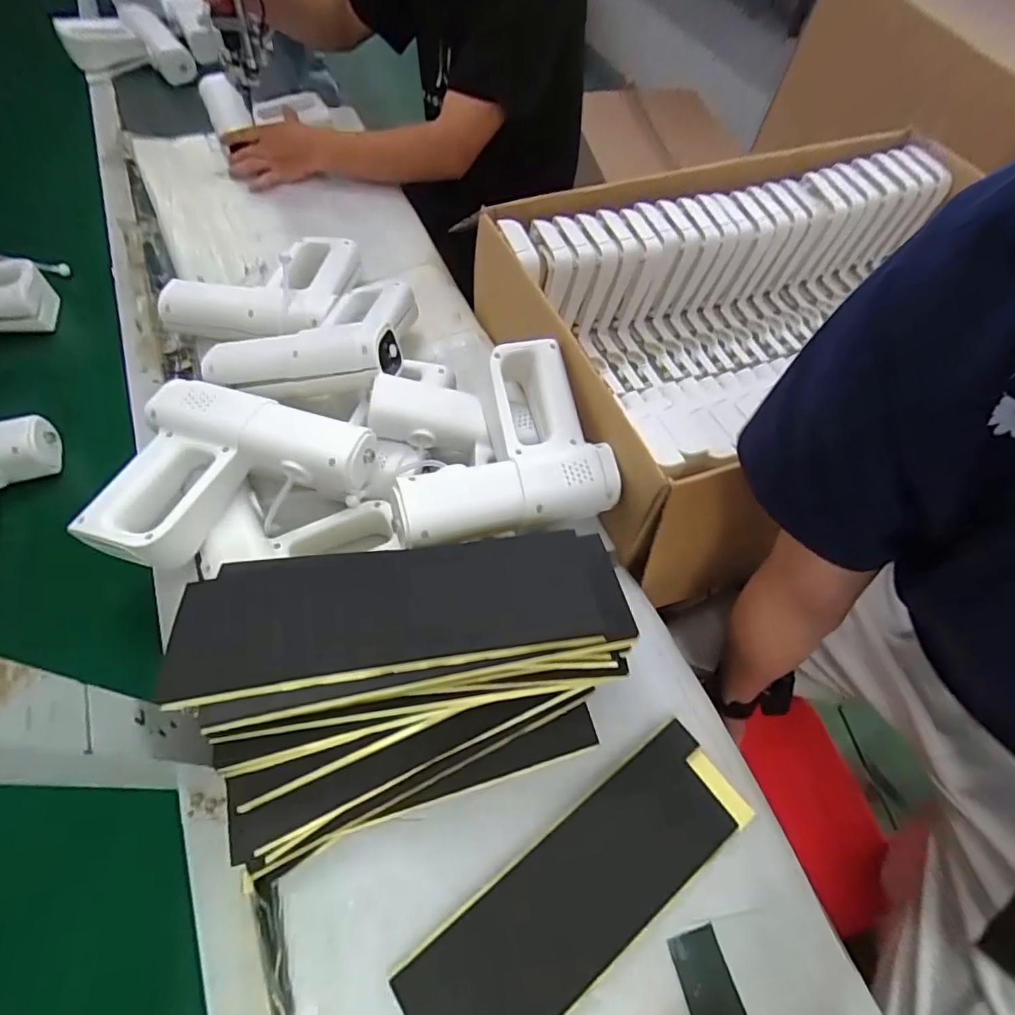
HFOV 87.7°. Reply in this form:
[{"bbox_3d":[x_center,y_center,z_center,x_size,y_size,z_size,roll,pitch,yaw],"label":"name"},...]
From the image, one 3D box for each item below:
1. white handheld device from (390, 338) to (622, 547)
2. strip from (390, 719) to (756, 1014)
[{"bbox_3d":[-0.014,-0.063,0.504,0.209,0.057,0.172,-16,63,-12],"label":"white handheld device"},{"bbox_3d":[0.062,0.303,0.422,0.295,0.013,0.097,-31,60,-21],"label":"strip"}]

